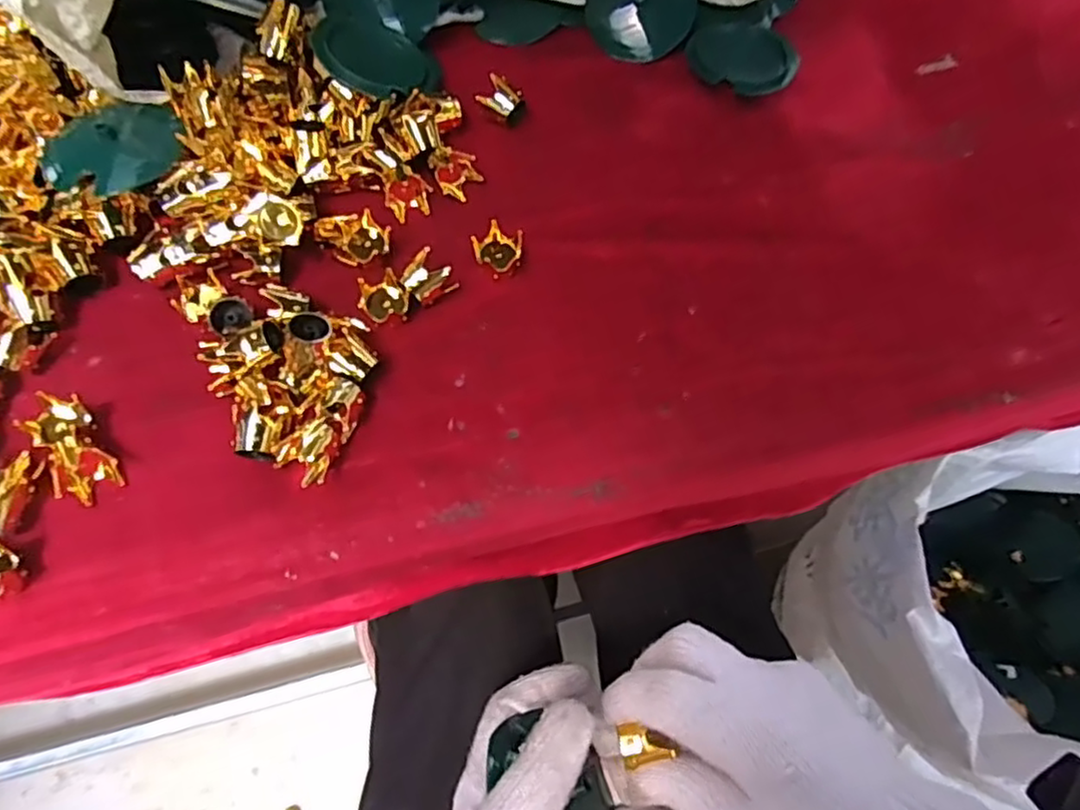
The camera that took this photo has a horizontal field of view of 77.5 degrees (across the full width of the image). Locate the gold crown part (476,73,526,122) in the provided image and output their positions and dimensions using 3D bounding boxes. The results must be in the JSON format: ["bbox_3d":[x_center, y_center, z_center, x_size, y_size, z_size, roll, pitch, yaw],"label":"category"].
[{"bbox_3d":[-0.024,-0.198,0.441,0.027,0.024,0.019,26,67,9],"label":"gold crown part"}]

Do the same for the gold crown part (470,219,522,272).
[{"bbox_3d":[-0.024,-0.090,0.390,0.026,0.019,0.024,1,66,-2],"label":"gold crown part"}]

